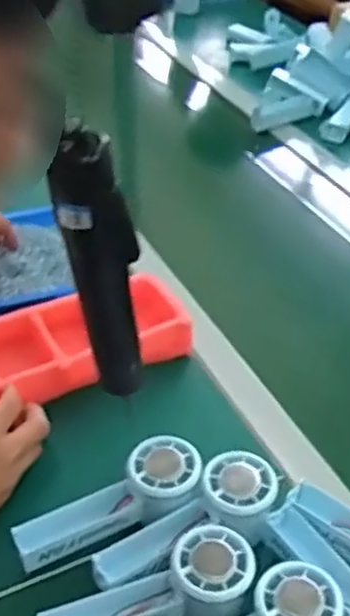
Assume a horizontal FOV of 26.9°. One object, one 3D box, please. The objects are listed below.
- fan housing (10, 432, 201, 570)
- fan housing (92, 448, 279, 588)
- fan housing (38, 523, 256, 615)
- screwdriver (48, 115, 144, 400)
[{"bbox_3d":[-0.049,0.152,0.562,0.147,0.033,0.053,-27,45,-11],"label":"fan housing"},{"bbox_3d":[0.012,0.169,0.556,0.154,0.042,0.061,-29,46,-15],"label":"fan housing"},{"bbox_3d":[-0.015,0.206,0.499,0.149,0.045,0.062,-18,43,-23],"label":"fan housing"},{"bbox_3d":[-0.046,-0.015,0.461,0.047,0.206,0.031,-3,39,-6],"label":"screwdriver"}]

